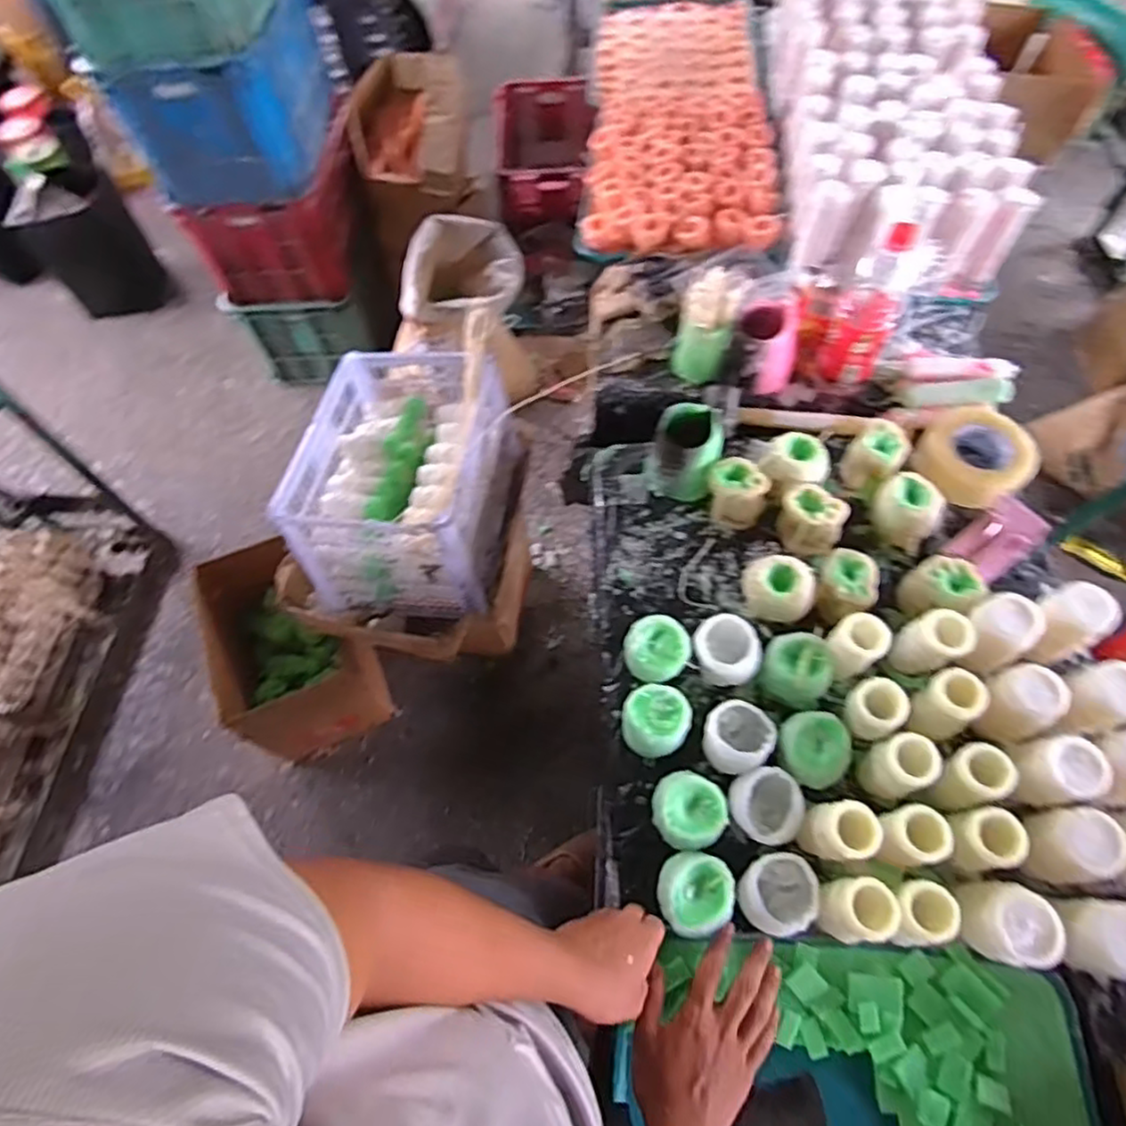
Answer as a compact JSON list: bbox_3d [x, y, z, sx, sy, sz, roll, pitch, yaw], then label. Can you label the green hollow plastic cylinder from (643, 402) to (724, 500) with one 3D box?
[{"bbox_3d":[0.163,-0.149,0.920,0.091,0.092,0.095,9,63,7],"label":"green hollow plastic cylinder"}]

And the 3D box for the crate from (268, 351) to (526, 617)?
[{"bbox_3d":[-0.265,-0.150,1.186,0.309,0.234,0.420,7,63,6],"label":"crate"}]

